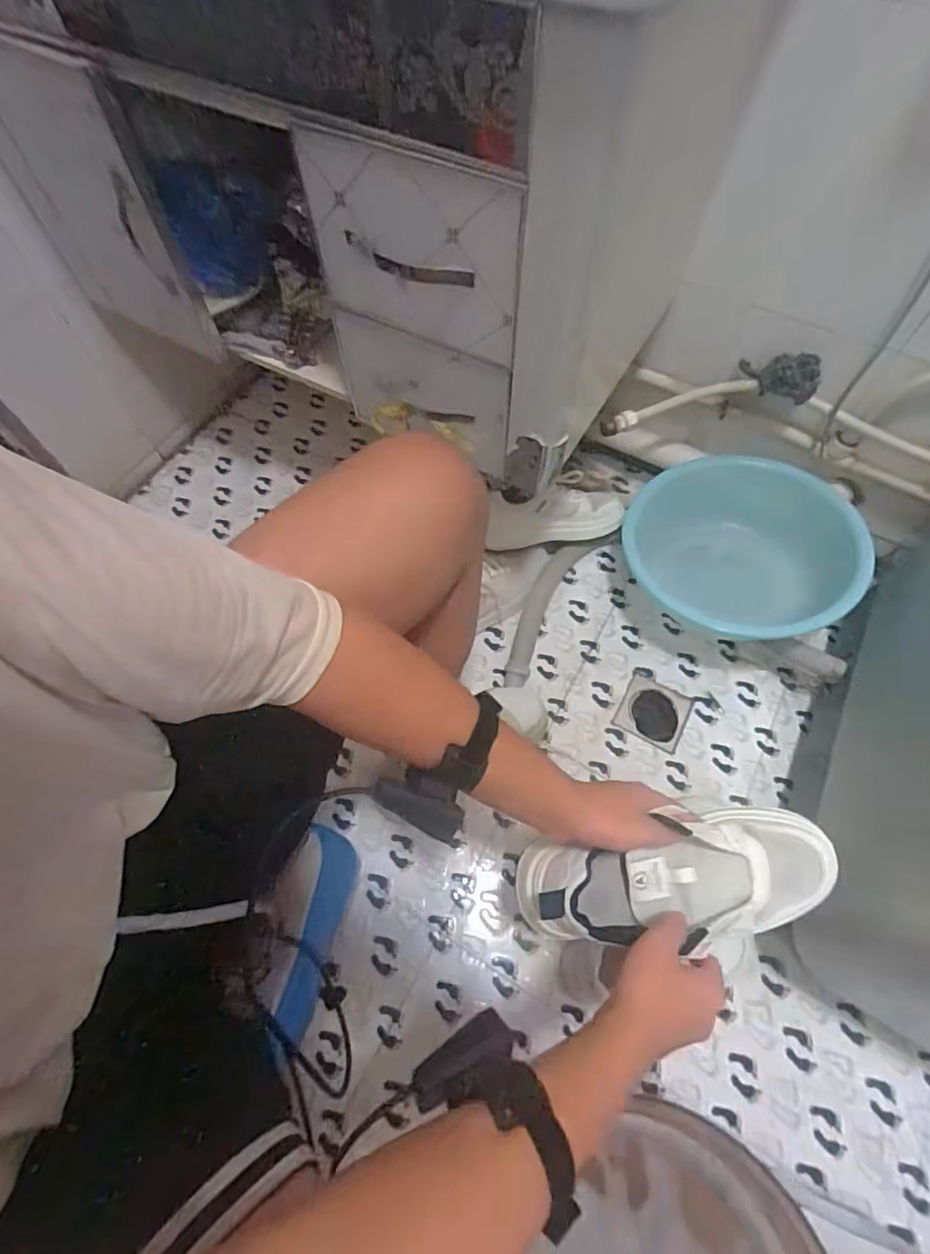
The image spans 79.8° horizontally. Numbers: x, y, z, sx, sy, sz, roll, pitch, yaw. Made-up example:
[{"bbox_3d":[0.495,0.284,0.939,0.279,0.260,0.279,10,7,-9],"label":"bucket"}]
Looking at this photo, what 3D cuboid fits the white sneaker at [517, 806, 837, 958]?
[{"bbox_3d":[0.200,0.226,0.499,0.284,0.086,0.097,-7,63,0],"label":"white sneaker"}]

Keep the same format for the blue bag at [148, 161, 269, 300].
[{"bbox_3d":[-0.288,-0.469,0.658,0.108,0.127,0.037,-10,65,-4],"label":"blue bag"}]

